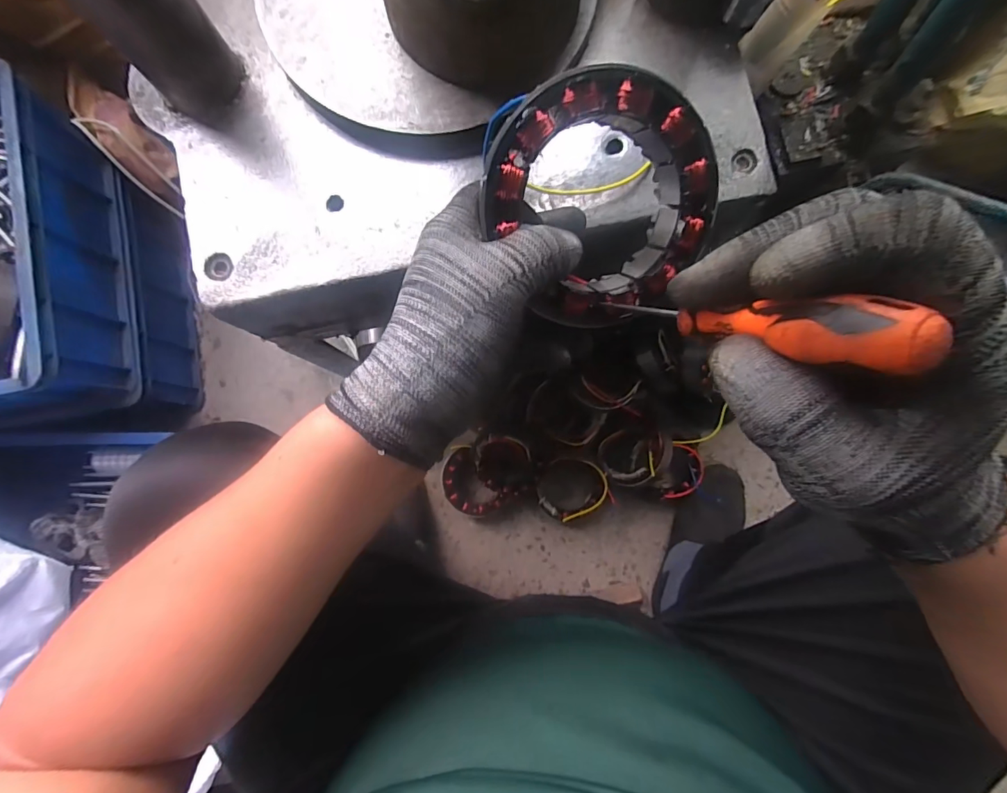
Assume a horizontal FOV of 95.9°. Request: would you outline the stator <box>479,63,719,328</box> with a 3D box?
[{"bbox_3d":[0.048,-0.095,0.229,0.111,0.035,0.111,-2,112,-5],"label":"stator"}]

